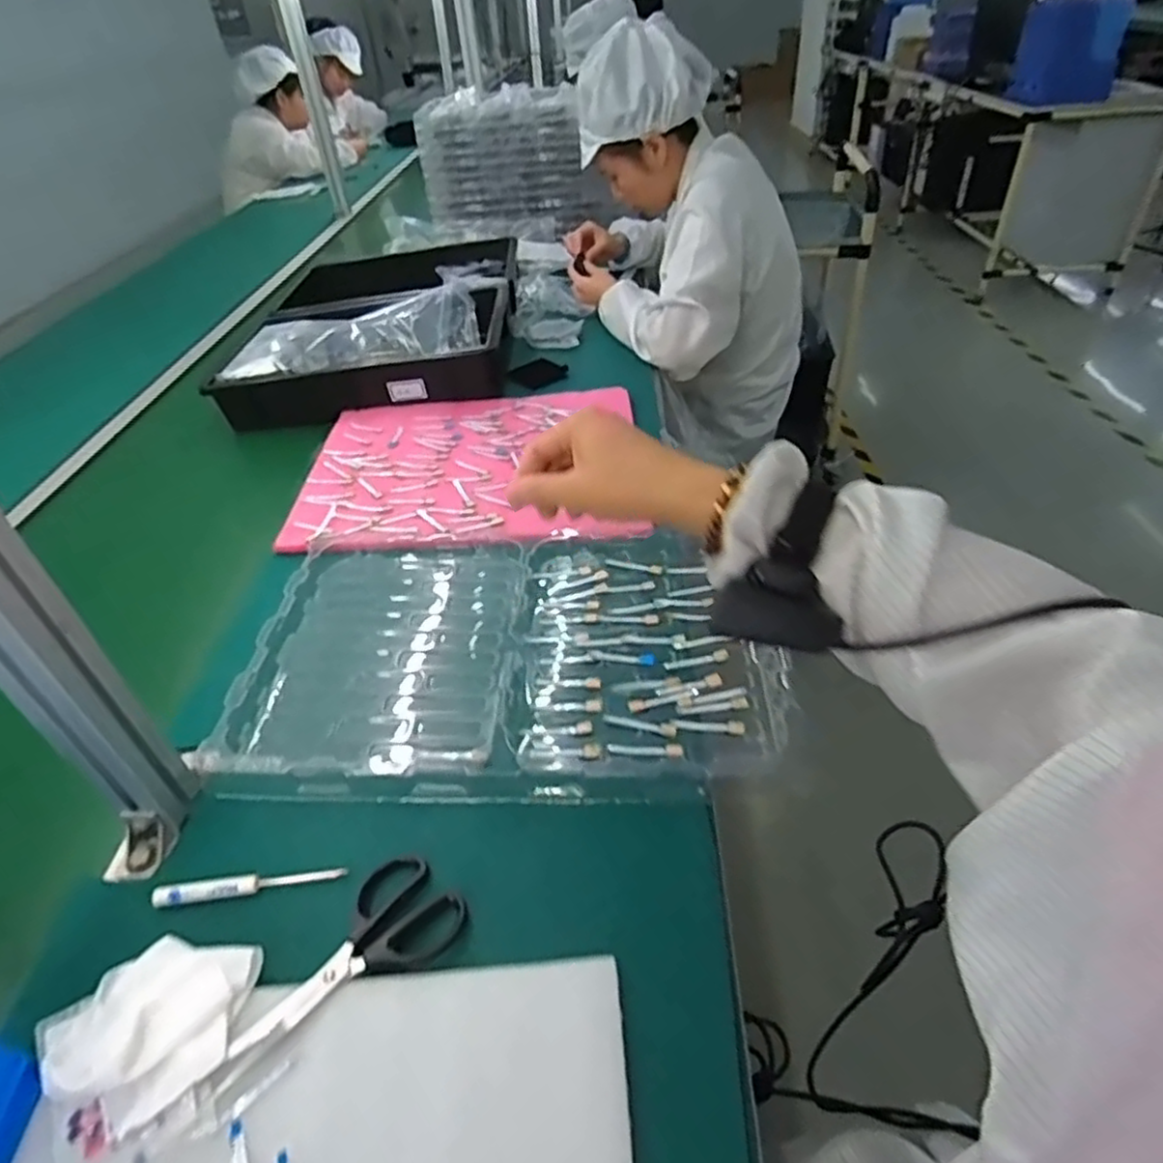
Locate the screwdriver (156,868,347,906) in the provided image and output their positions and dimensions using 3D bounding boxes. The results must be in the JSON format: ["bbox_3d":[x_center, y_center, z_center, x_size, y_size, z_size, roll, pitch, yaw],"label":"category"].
[{"bbox_3d":[-0.235,0.215,0.497,0.130,0.010,0.016,-8,41,-2],"label":"screwdriver"}]

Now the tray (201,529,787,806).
[{"bbox_3d":[-0.069,0.063,0.651,0.465,0.033,0.320,-5,41,1],"label":"tray"}]

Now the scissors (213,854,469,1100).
[{"bbox_3d":[-0.156,0.242,0.455,0.160,0.020,0.068,-29,46,-25],"label":"scissors"}]

